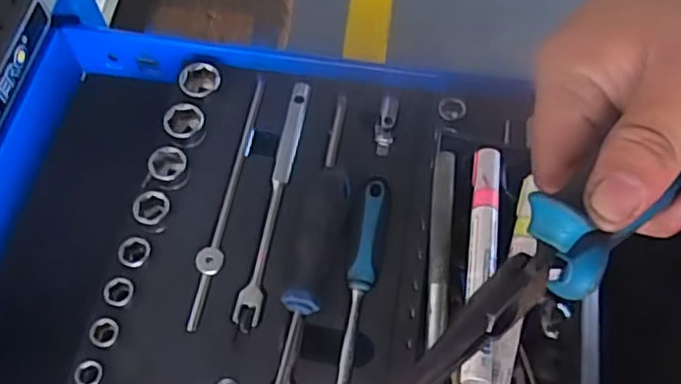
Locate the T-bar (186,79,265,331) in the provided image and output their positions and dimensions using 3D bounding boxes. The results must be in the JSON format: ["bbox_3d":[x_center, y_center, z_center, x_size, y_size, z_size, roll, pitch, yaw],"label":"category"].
[{"bbox_3d":[-0.077,0.001,0.466,0.017,0.014,0.193,9,61,3],"label":"T-bar"}]

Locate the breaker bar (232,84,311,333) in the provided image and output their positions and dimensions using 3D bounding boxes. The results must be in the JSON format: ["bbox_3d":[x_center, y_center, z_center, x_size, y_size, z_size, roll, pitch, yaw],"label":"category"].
[{"bbox_3d":[-0.045,0.003,0.463,0.016,0.016,0.186,10,61,3],"label":"breaker bar"}]

